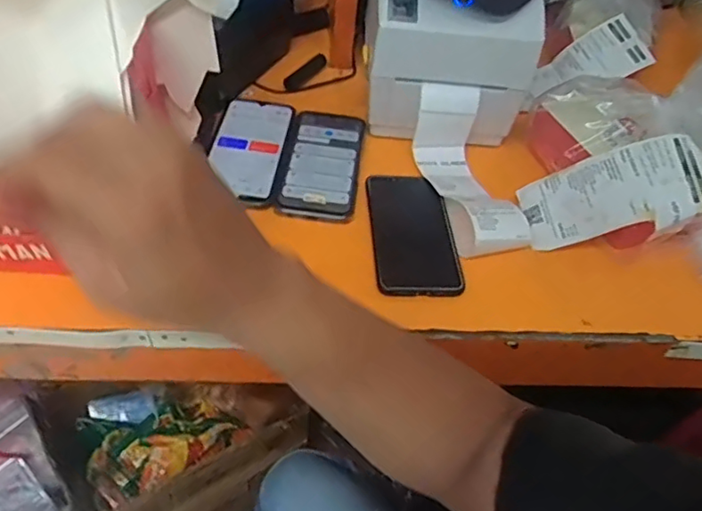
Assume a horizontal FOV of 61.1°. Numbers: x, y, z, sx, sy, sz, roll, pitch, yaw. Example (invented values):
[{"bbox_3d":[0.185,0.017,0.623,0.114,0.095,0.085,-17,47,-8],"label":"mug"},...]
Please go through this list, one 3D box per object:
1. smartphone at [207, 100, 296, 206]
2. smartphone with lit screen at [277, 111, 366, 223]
[{"bbox_3d":[-0.109,-0.118,0.640,0.078,0.008,0.166,7,49,0],"label":"smartphone"},{"bbox_3d":[-0.029,-0.102,0.638,0.076,0.015,0.180,7,49,0],"label":"smartphone with lit screen"}]

